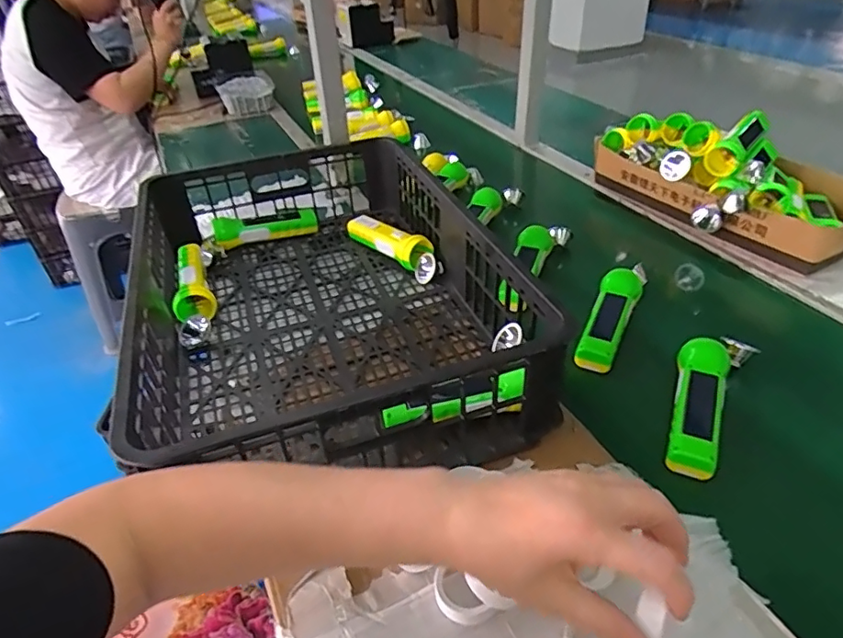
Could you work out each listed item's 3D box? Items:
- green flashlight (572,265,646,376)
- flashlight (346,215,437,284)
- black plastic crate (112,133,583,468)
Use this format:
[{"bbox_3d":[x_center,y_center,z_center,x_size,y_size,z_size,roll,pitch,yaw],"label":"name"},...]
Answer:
[{"bbox_3d":[0.239,-0.012,0.687,0.051,0.037,0.187,17,44,24],"label":"green flashlight"},{"bbox_3d":[-0.050,-0.109,0.818,0.064,0.056,0.169,-28,44,-28],"label":"flashlight"},{"bbox_3d":[-0.136,-0.068,0.698,0.377,0.153,0.602,-14,39,-14],"label":"black plastic crate"}]

